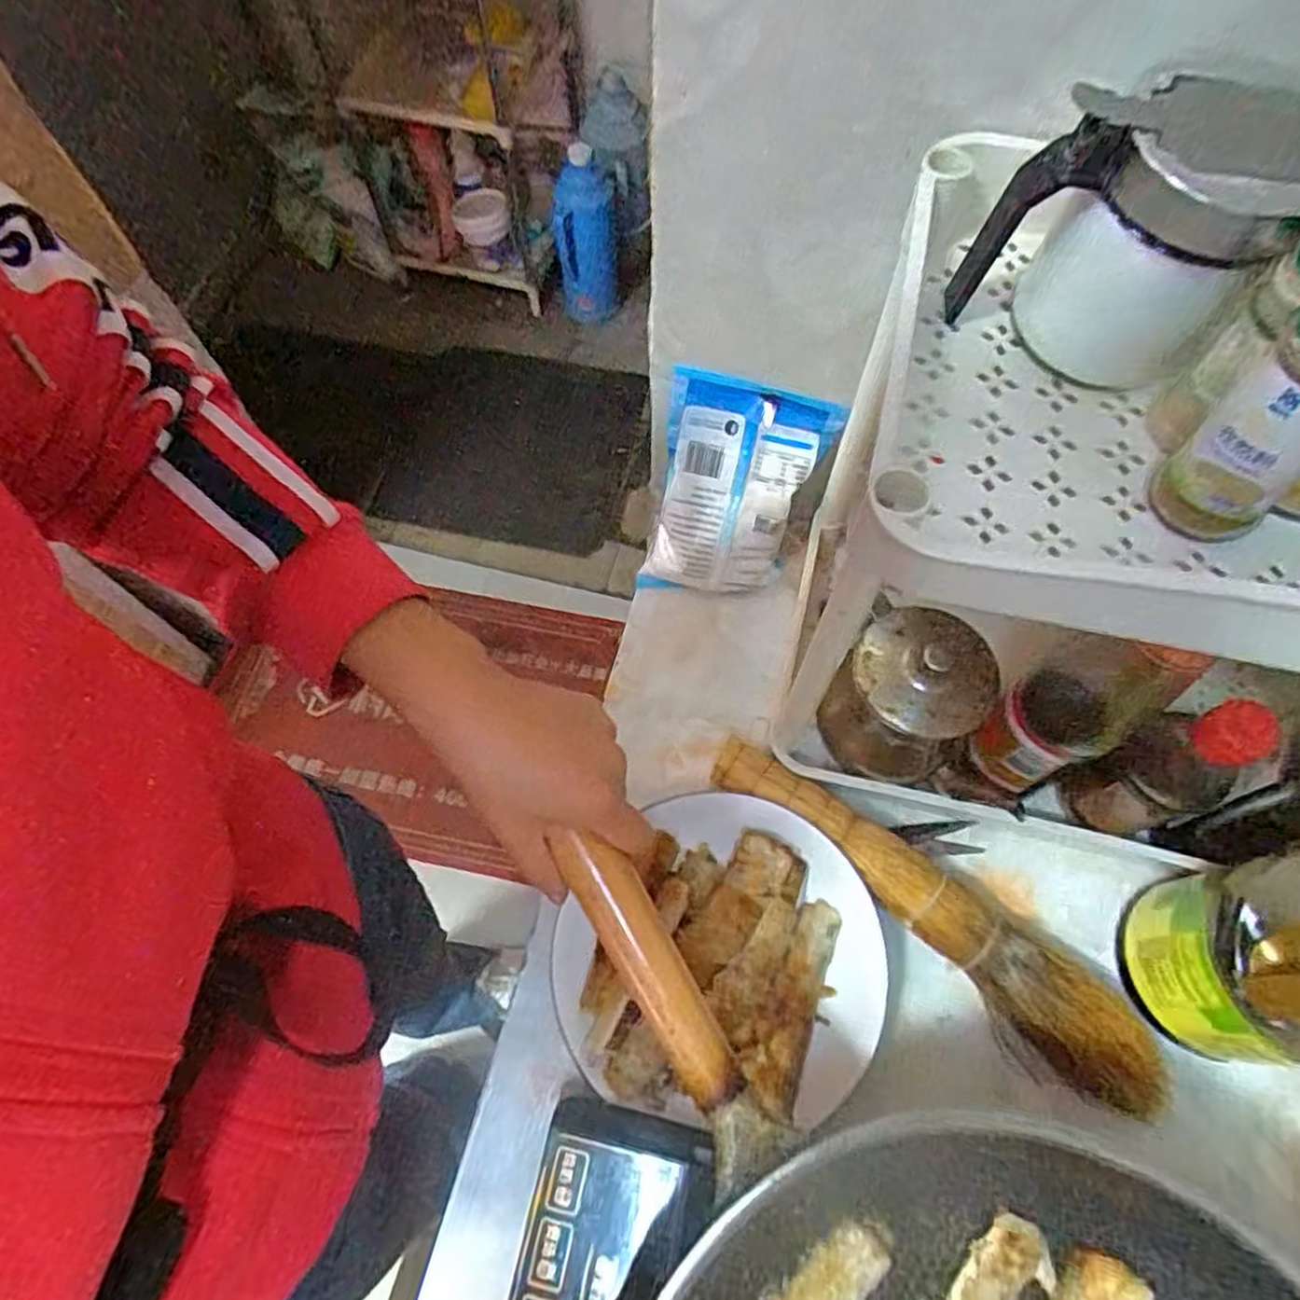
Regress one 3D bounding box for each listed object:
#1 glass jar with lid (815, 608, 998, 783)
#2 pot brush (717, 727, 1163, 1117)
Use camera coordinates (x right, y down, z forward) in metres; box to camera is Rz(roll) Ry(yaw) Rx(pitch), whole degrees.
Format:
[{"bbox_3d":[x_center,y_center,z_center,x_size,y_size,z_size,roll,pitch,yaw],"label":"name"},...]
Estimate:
[{"bbox_3d":[0.157,0.029,0.461,0.079,0.085,0.082,0,65,0],"label":"glass jar with lid"},{"bbox_3d":[0.171,0.156,0.462,0.303,0.043,0.058,39,71,16],"label":"pot brush"}]

